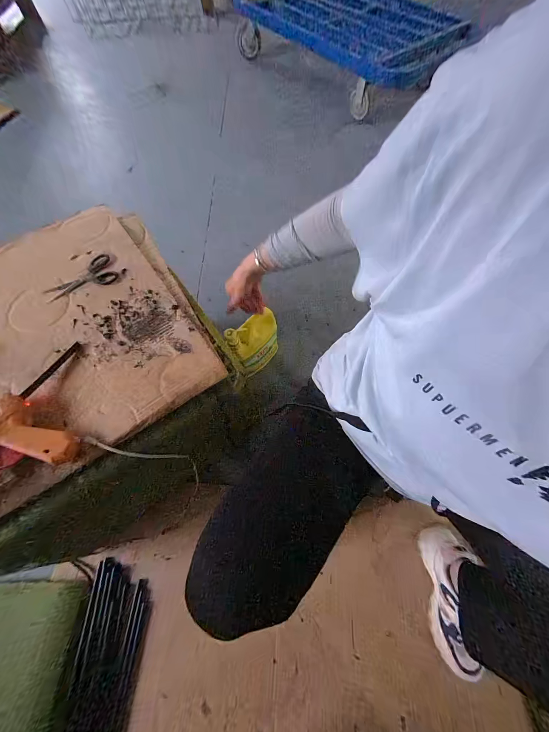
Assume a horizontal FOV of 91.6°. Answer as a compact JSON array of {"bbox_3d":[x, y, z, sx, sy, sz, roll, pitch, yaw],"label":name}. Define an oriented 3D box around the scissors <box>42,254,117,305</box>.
[{"bbox_3d":[-0.413,-0.183,0.561,0.148,0.016,0.071,-26,67,-9],"label":"scissors"}]

